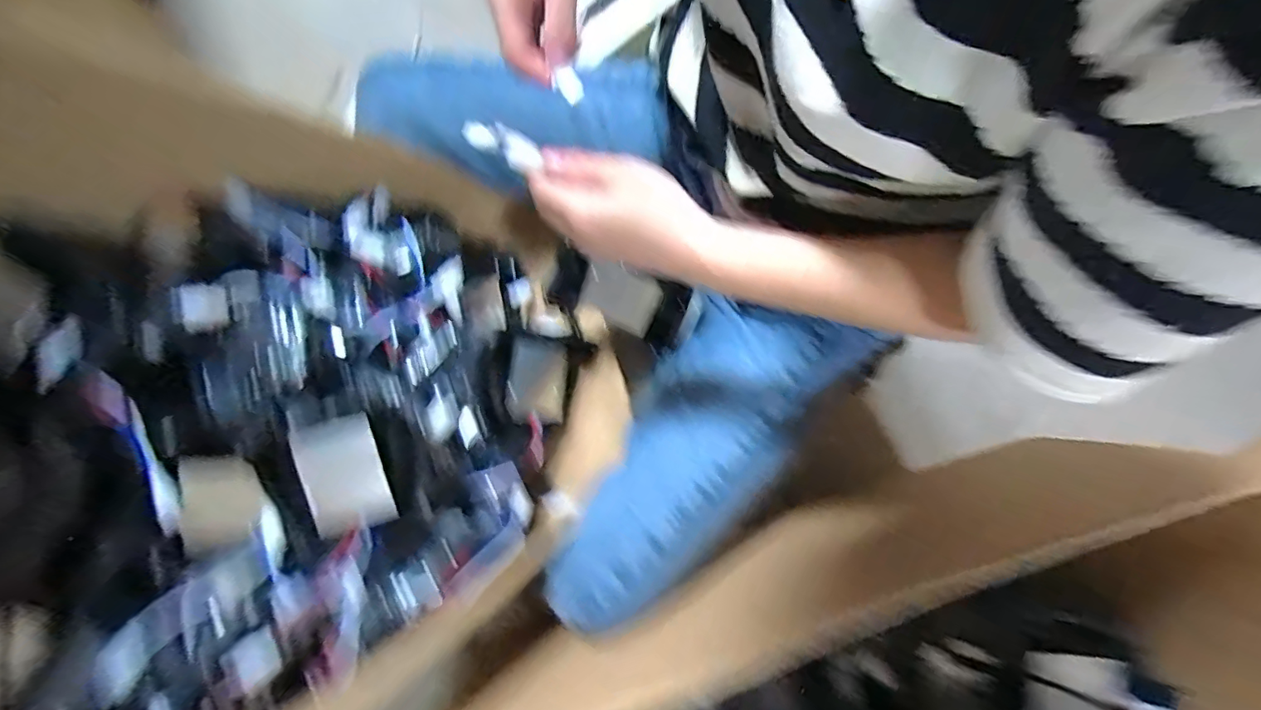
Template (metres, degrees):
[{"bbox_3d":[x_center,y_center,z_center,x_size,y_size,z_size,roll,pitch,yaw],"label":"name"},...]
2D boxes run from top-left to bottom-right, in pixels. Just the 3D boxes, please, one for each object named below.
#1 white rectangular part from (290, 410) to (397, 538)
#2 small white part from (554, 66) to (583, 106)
[{"bbox_3d":[-0.242,0.101,0.450,0.059,0.011,0.096,-19,106,-32],"label":"white rectangular part"},{"bbox_3d":[-0.035,-0.159,0.315,0.013,0.004,0.022,-20,77,-3],"label":"small white part"}]

